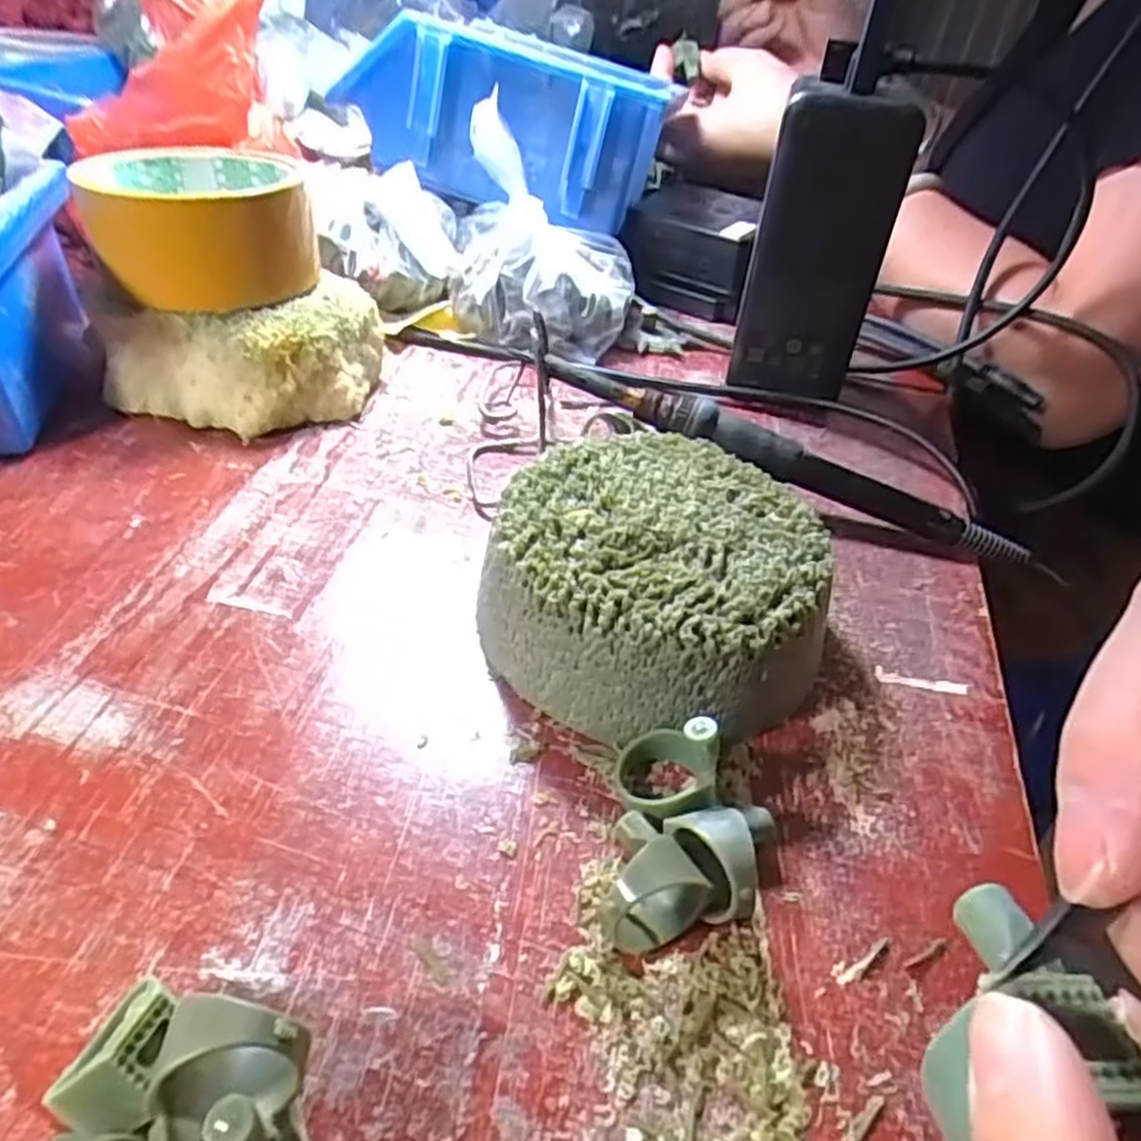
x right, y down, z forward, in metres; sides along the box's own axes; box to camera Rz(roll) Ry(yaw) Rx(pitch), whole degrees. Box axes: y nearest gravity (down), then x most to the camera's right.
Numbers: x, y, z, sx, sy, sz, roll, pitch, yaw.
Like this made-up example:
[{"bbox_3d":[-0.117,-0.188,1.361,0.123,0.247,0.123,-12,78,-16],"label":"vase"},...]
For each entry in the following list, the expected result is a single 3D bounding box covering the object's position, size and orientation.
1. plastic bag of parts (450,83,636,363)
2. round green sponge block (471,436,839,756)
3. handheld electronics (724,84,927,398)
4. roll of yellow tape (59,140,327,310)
[{"bbox_3d":[-0.015,-0.169,0.402,0.097,0.096,0.088,7,40,1],"label":"plastic bag of parts"},{"bbox_3d":[0.028,0.004,0.245,0.097,0.046,0.094,4,40,-3],"label":"round green sponge block"},{"bbox_3d":[0.106,-0.133,0.337,0.054,0.120,0.016,6,43,0],"label":"handheld electronics"},{"bbox_3d":[-0.159,-0.151,0.341,0.085,0.044,0.085,4,42,-3],"label":"roll of yellow tape"}]

